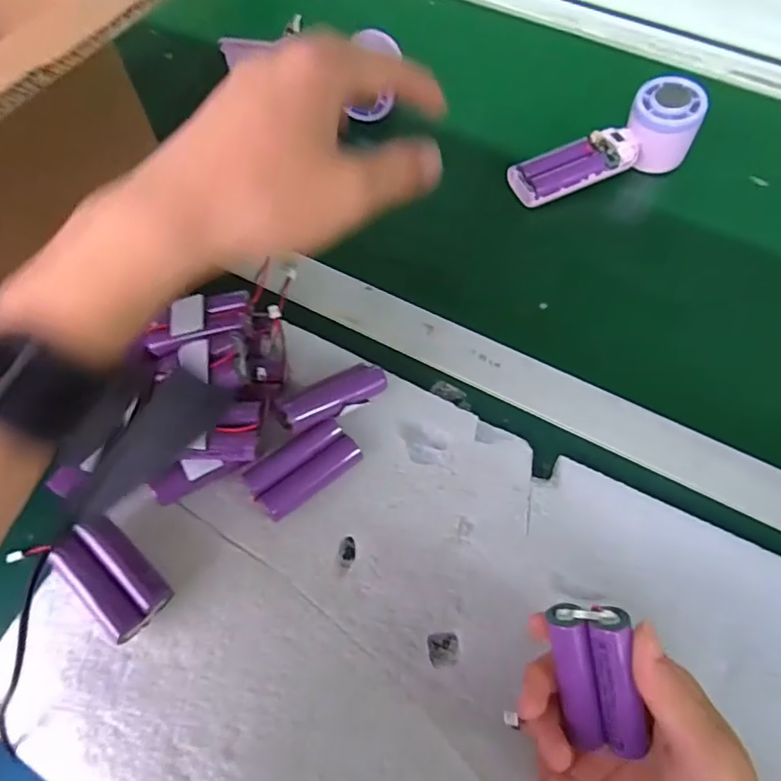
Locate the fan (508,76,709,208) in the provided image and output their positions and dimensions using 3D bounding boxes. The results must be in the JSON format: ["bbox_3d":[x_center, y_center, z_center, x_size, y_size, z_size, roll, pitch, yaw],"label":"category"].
[{"bbox_3d":[0.181,-0.205,0.480,0.160,0.064,0.047,-20,65,-8],"label":"fan"}]

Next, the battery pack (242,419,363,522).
[{"bbox_3d":[-0.052,0.048,0.344,0.066,0.020,0.033,-35,68,-15],"label":"battery pack"}]

